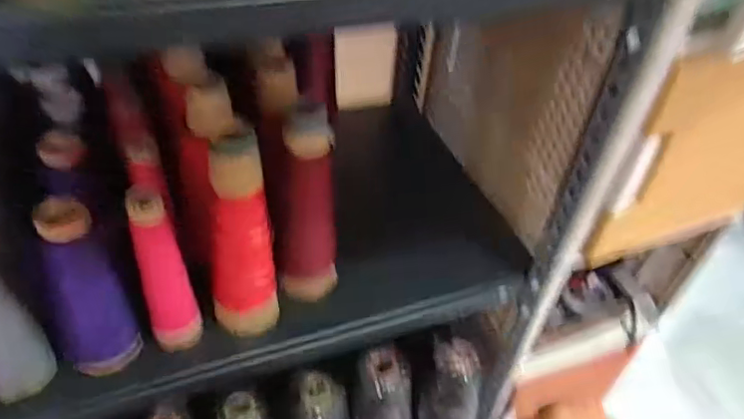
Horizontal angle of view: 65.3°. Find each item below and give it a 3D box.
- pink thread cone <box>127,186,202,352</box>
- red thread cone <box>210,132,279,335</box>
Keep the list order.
[{"bbox_3d":[-0.193,0.062,0.547,0.043,0.189,0.040,-11,46,-19],"label":"pink thread cone"},{"bbox_3d":[-0.122,0.029,0.552,0.064,0.219,0.058,-4,44,-12],"label":"red thread cone"}]

